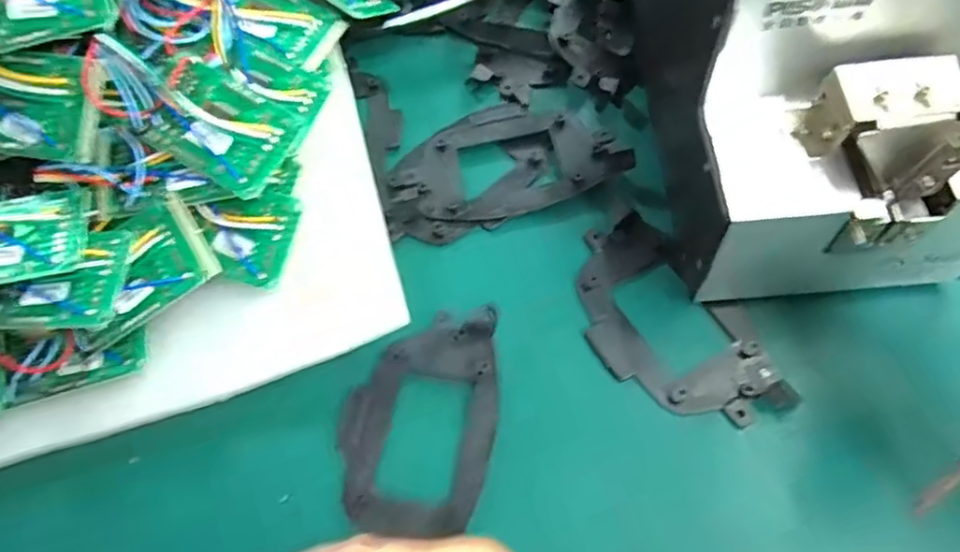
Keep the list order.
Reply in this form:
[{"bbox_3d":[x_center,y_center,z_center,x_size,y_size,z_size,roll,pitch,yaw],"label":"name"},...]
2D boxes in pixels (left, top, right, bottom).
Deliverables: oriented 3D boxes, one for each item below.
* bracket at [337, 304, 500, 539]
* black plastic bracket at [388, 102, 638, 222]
[{"bbox_3d":[-0.029,0.063,0.298,0.073,0.010,0.097,-3,63,5],"label":"bracket"},{"bbox_3d":[0.011,-0.067,0.358,0.120,0.015,0.070,-19,62,-3],"label":"black plastic bracket"}]

